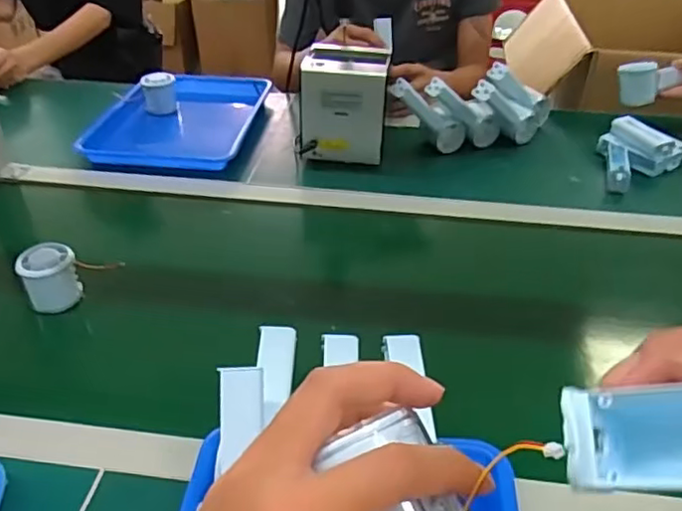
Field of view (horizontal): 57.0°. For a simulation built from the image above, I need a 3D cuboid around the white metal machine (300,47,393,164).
[{"bbox_3d":[0.008,-0.236,0.971,0.121,0.135,0.130,5,36,5],"label":"white metal machine"}]

